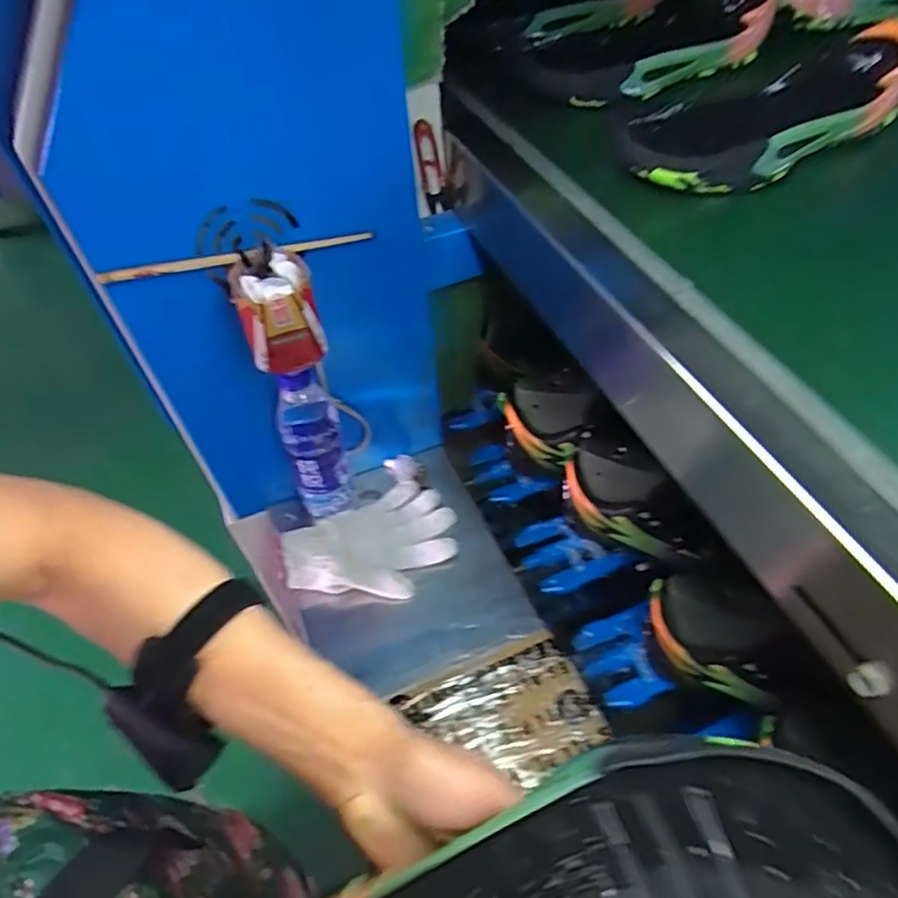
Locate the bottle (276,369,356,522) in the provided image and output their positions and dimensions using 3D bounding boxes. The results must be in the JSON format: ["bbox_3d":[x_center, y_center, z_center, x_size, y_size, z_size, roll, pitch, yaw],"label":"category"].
[{"bbox_3d":[-0.147,0.005,0.716,0.061,0.241,0.053,-15,50,-9],"label":"bottle"}]

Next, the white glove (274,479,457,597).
[{"bbox_3d":[-0.084,0.111,0.731,0.197,0.051,0.124,-25,53,-17],"label":"white glove"}]

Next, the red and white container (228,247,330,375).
[{"bbox_3d":[-0.150,-0.121,0.567,0.065,0.088,0.068,-16,50,-10],"label":"red and white container"}]

